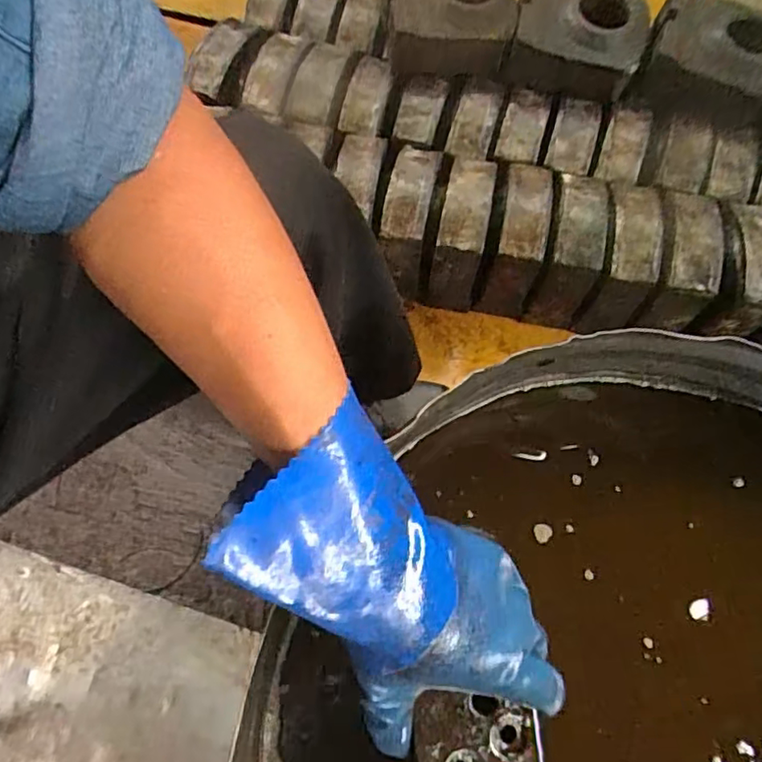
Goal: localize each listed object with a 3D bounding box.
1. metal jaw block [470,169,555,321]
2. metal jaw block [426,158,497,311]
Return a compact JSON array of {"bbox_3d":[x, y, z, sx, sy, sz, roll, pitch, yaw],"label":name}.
[{"bbox_3d":[0.189,-0.198,0.845,0.068,0.138,0.161,14,67,4],"label":"metal jaw block"},{"bbox_3d":[0.114,-0.212,0.862,0.065,0.163,0.151,10,67,3],"label":"metal jaw block"}]

